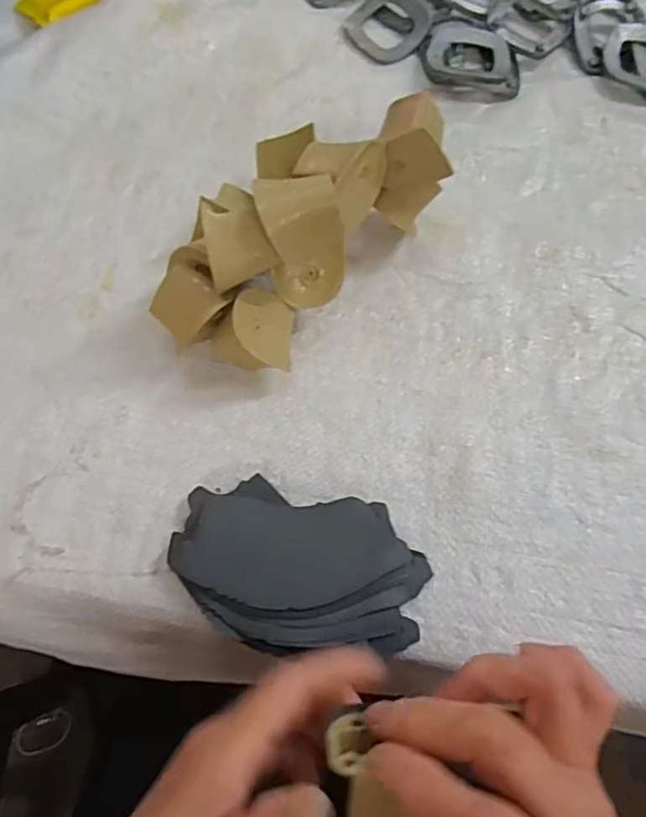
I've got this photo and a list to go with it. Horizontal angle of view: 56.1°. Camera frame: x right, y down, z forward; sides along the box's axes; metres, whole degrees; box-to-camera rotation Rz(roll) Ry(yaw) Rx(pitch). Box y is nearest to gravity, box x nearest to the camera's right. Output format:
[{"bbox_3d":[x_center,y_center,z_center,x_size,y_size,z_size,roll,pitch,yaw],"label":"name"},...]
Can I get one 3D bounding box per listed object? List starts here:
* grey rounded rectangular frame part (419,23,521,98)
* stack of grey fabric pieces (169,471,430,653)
[{"bbox_3d":[0.114,-0.268,0.459,0.074,0.011,0.062,12,69,4],"label":"grey rounded rectangular frame part"},{"bbox_3d":[-0.012,0.085,0.324,0.131,0.020,0.082,12,69,3],"label":"stack of grey fabric pieces"}]

